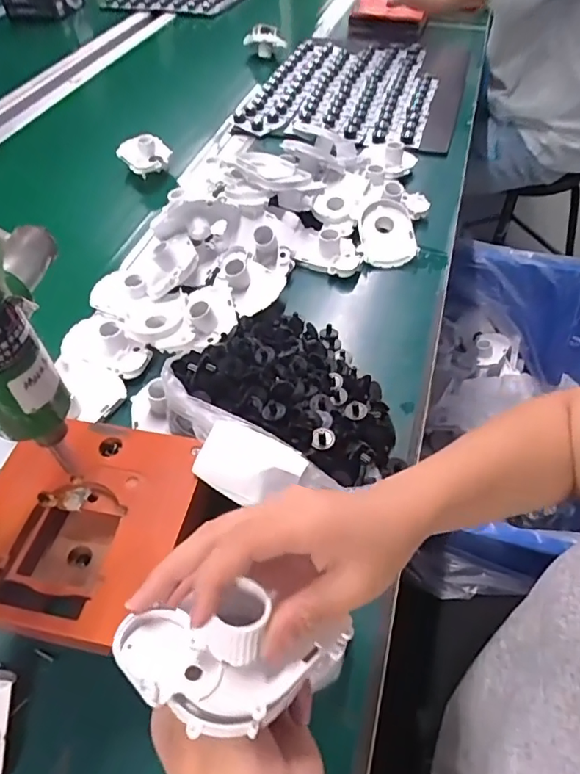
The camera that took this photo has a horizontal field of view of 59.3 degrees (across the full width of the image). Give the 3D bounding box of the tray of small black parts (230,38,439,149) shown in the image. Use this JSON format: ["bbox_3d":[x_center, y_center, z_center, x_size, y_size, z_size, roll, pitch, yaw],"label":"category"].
[{"bbox_3d":[0.103,-0.569,0.968,0.334,0.034,0.393,13,52,13],"label":"tray of small black parts"}]

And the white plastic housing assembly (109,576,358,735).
[{"bbox_3d":[-0.023,0.117,0.227,0.101,0.033,0.055,-9,50,-5],"label":"white plastic housing assembly"}]

